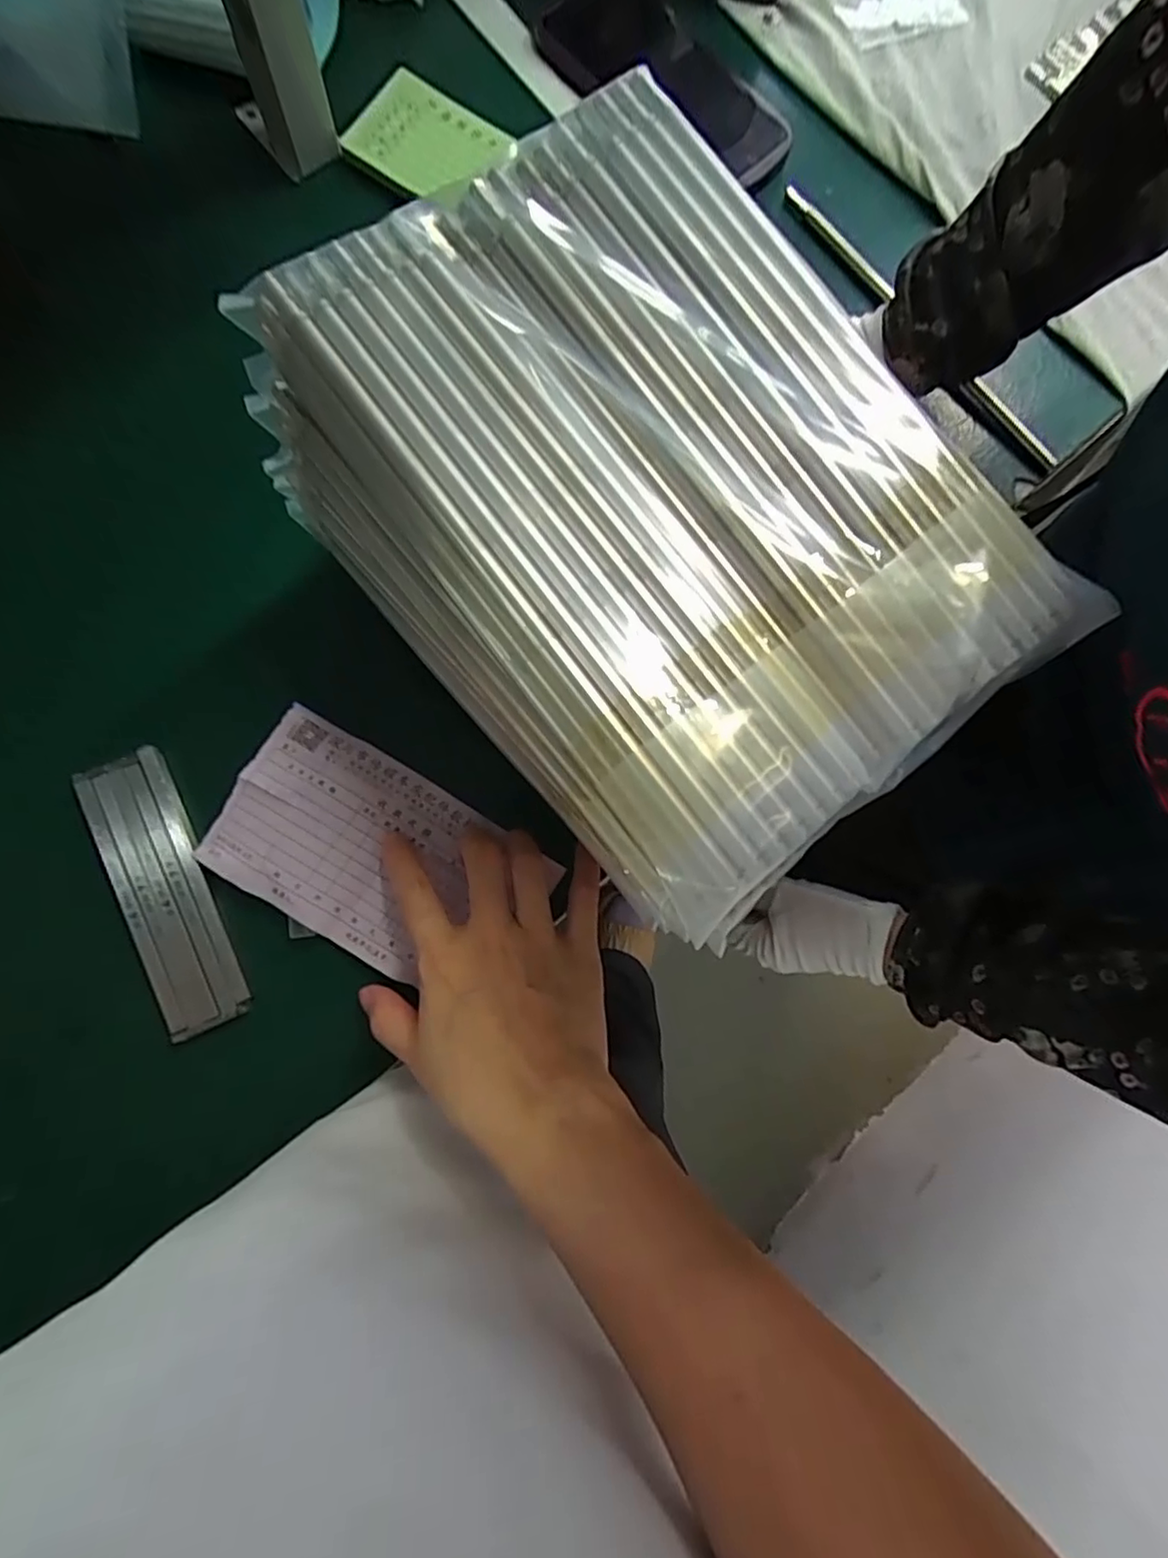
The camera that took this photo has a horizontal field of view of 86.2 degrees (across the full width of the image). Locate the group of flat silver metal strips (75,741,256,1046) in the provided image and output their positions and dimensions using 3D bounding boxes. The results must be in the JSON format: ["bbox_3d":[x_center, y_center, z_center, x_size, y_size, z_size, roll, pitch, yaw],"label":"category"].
[{"bbox_3d":[-0.212,0.056,0.314,0.041,0.004,0.141,-23,86,-10],"label":"group of flat silver metal strips"}]

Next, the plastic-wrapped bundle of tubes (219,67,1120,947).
[{"bbox_3d":[0.019,-0.093,0.206,0.180,0.043,0.239,-37,81,-9],"label":"plastic-wrapped bundle of tubes"}]

